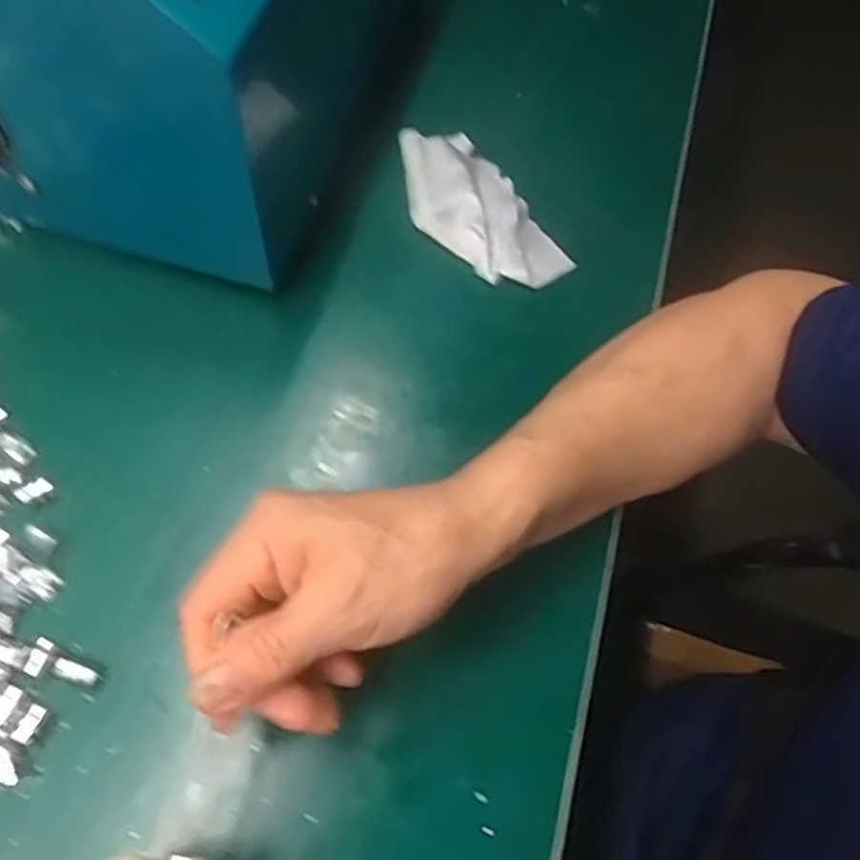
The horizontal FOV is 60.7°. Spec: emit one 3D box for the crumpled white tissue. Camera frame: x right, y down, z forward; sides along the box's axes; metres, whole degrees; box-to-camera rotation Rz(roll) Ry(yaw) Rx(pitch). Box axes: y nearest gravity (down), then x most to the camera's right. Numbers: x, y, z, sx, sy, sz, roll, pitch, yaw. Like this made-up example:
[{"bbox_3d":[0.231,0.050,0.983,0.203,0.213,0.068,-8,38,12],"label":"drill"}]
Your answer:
[{"bbox_3d":[0.029,-0.142,0.461,0.067,0.025,0.124,-28,70,-17],"label":"crumpled white tissue"}]

